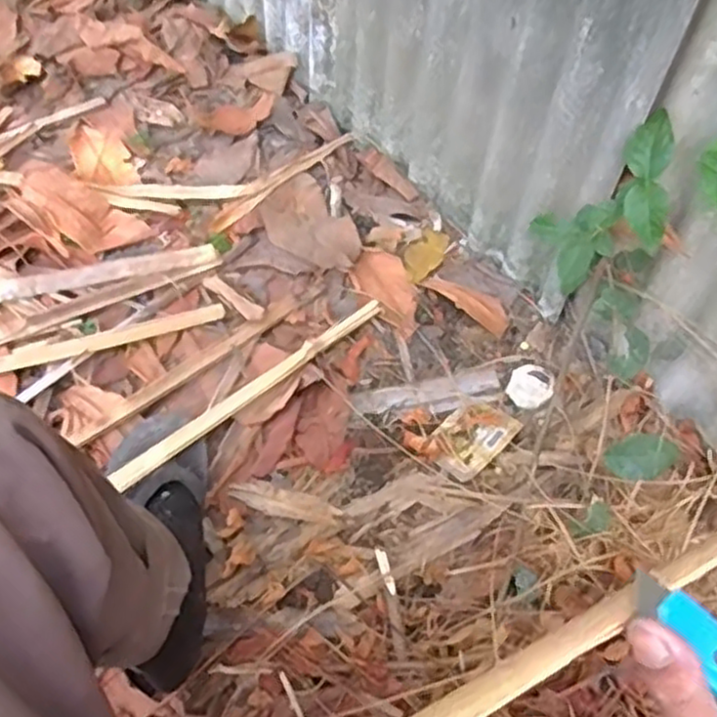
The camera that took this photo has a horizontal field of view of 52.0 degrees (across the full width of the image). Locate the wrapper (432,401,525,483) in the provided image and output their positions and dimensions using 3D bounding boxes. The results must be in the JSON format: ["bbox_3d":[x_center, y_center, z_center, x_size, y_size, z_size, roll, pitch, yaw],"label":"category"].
[{"bbox_3d":[0.137,0.095,0.894,0.104,0.016,0.074,-38,64,-21],"label":"wrapper"}]

